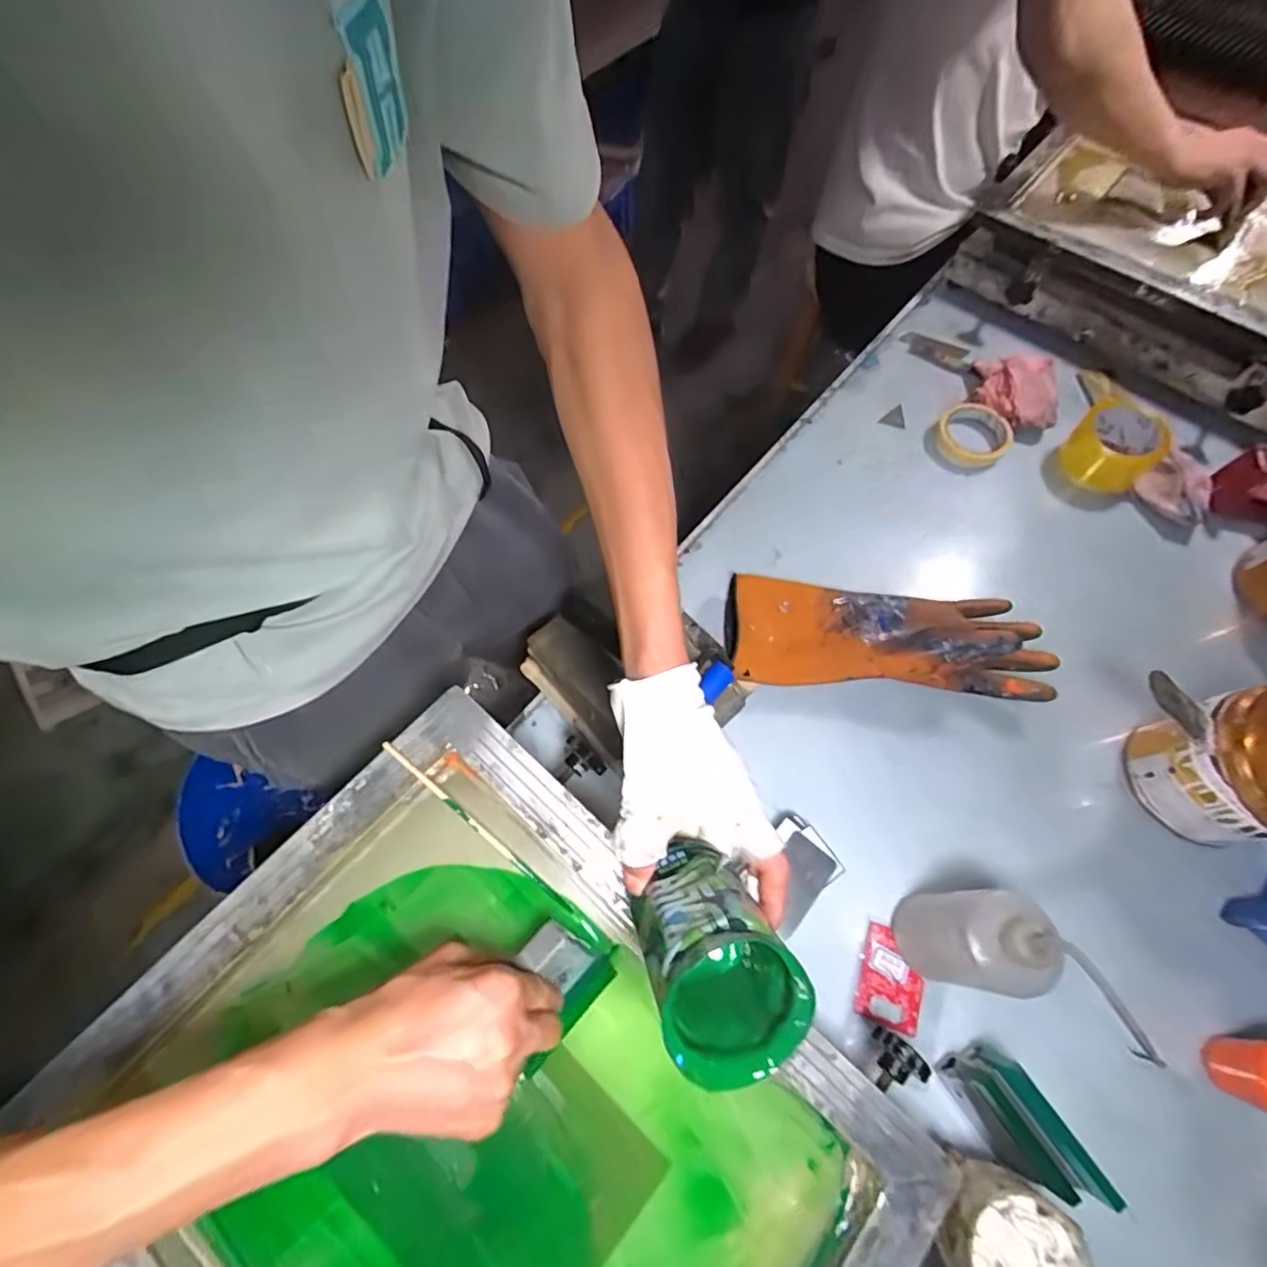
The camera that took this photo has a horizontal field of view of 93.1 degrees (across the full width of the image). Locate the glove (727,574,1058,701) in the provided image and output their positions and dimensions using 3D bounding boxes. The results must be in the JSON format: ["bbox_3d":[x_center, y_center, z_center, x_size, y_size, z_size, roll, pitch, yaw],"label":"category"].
[{"bbox_3d":[0.276,0.003,0.653,0.341,0.075,0.126,6,67,3],"label":"glove"}]

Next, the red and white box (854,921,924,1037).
[{"bbox_3d":[0.239,0.319,0.555,0.051,0.011,0.080,19,68,8],"label":"red and white box"}]

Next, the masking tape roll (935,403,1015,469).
[{"bbox_3d":[0.452,-0.271,0.805,0.097,0.023,0.099,0,67,0],"label":"masking tape roll"}]

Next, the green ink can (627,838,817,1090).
[{"bbox_3d":[0.041,0.172,0.331,0.071,0.120,0.076,-17,96,-6],"label":"green ink can"}]

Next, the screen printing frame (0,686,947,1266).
[{"bbox_3d":[-0.098,0.335,0.394,0.486,0.059,0.394,42,72,7],"label":"screen printing frame"}]

